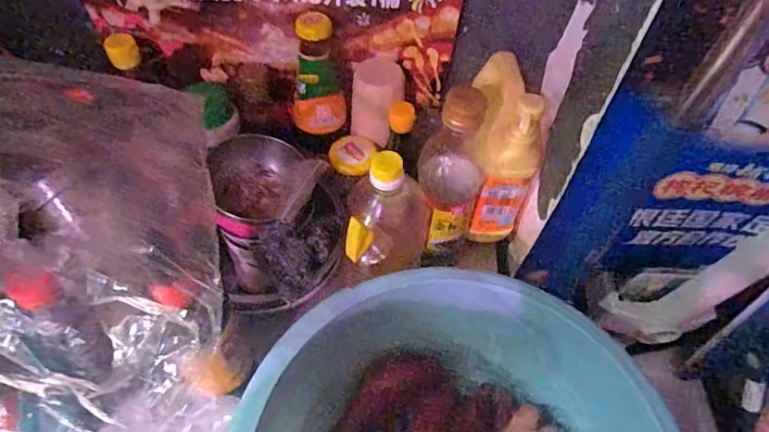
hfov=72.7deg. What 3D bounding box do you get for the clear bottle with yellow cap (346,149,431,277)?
[{"bbox_3d":[0.008,-0.001,0.558,0.076,0.171,0.085,12,55,6],"label":"clear bottle with yellow cap"}]

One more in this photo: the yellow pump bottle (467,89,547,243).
[{"bbox_3d":[0.141,-0.042,0.612,0.063,0.220,0.052,21,57,12],"label":"yellow pump bottle"}]

